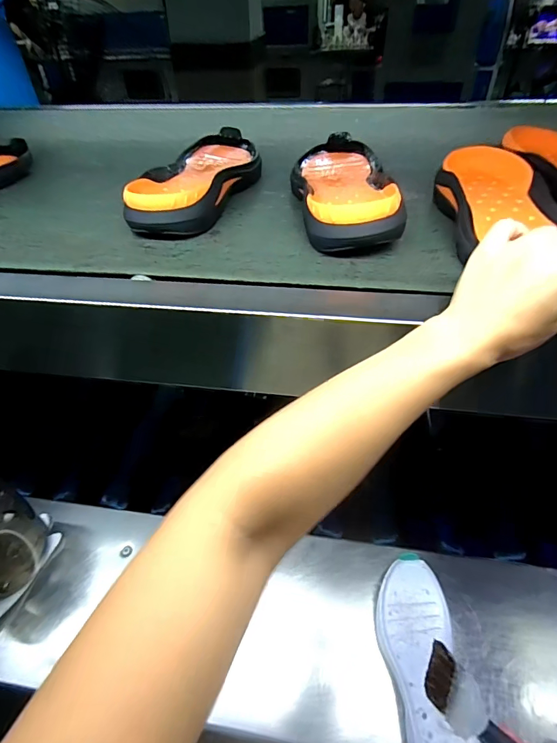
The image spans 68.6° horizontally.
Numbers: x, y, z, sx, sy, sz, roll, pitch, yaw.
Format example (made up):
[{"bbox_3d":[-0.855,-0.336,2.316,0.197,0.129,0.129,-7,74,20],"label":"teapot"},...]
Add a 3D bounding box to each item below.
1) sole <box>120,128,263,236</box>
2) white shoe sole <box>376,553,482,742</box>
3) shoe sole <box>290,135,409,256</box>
[{"bbox_3d":[-0.091,-0.253,0.523,0.103,0.046,0.294,7,45,10],"label":"sole"},{"bbox_3d":[0.172,0.348,0.485,0.088,0.034,0.238,-1,44,2],"label":"white shoe sole"},{"bbox_3d":[0.075,-0.229,0.488,0.112,0.051,0.297,-1,44,2],"label":"shoe sole"}]

